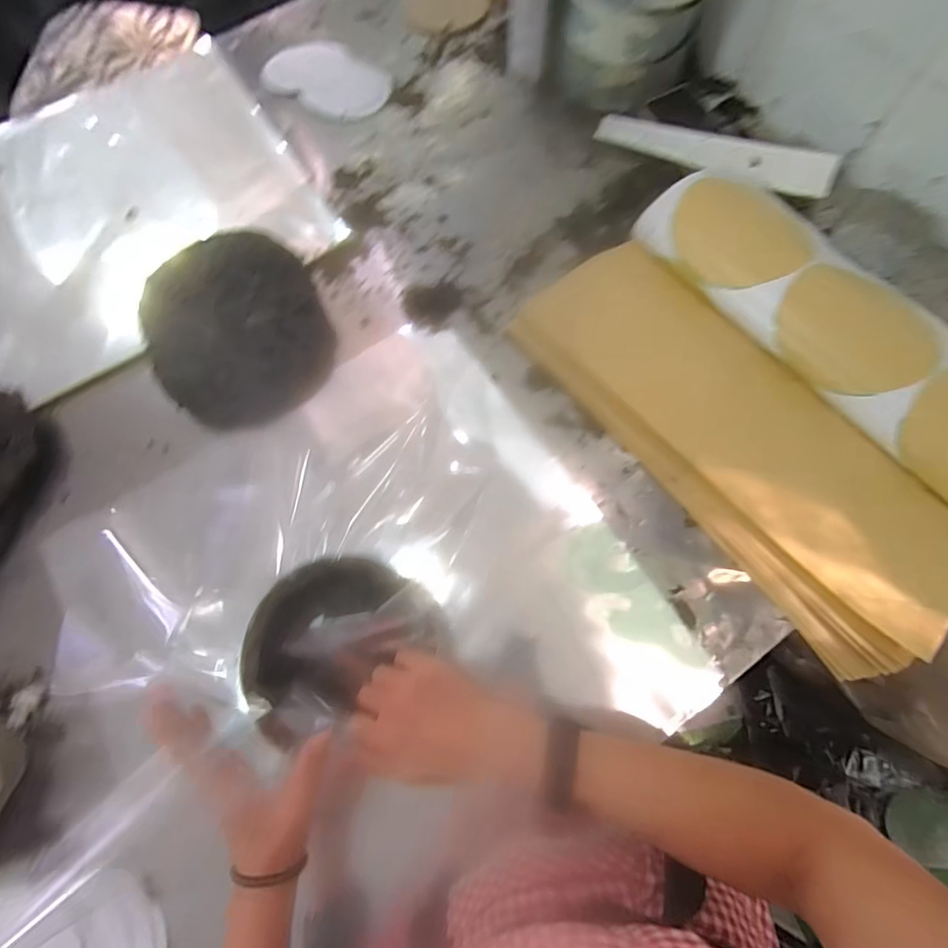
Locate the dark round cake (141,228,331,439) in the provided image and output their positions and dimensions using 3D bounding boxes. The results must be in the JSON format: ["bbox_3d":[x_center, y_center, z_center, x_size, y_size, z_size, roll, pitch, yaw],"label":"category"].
[{"bbox_3d":[-0.270,-0.164,0.566,0.191,0.048,0.230,-25,72,-6],"label":"dark round cake"}]

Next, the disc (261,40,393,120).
[{"bbox_3d":[-0.218,-0.599,0.741,0.196,0.010,0.140,31,75,12],"label":"disc"}]

